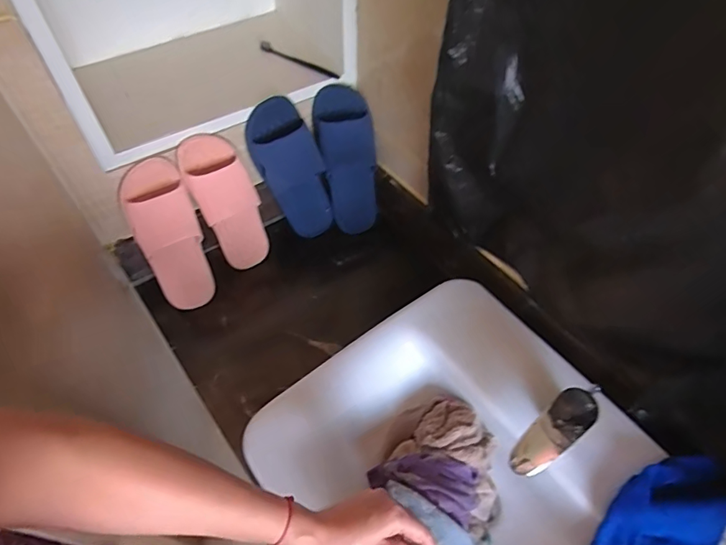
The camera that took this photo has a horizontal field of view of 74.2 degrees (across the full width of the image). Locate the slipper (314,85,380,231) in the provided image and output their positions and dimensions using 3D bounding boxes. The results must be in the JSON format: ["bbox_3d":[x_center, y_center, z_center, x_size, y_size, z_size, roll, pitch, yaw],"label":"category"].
[{"bbox_3d":[-0.026,-0.202,0.913,0.099,0.281,0.059,-15,33,-11],"label":"slipper"}]

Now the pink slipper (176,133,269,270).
[{"bbox_3d":[-0.239,-0.114,0.856,0.102,0.242,0.090,-24,58,-17],"label":"pink slipper"}]

